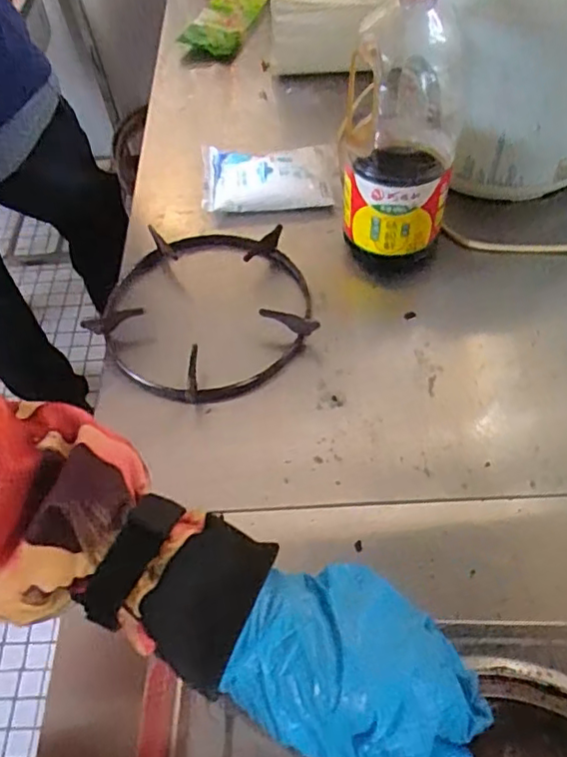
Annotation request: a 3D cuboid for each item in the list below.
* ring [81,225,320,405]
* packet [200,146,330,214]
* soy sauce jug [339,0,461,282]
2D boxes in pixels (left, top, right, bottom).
[{"bbox_3d":[-0.083,-0.083,0.653,0.232,0.037,0.224,-2,57,3],"label":"ring"},{"bbox_3d":[-0.019,-0.259,0.764,0.167,0.033,0.116,-5,57,1],"label":"packet"},{"bbox_3d":[0.113,-0.243,0.594,0.116,0.289,0.109,20,61,17],"label":"soy sauce jug"}]

